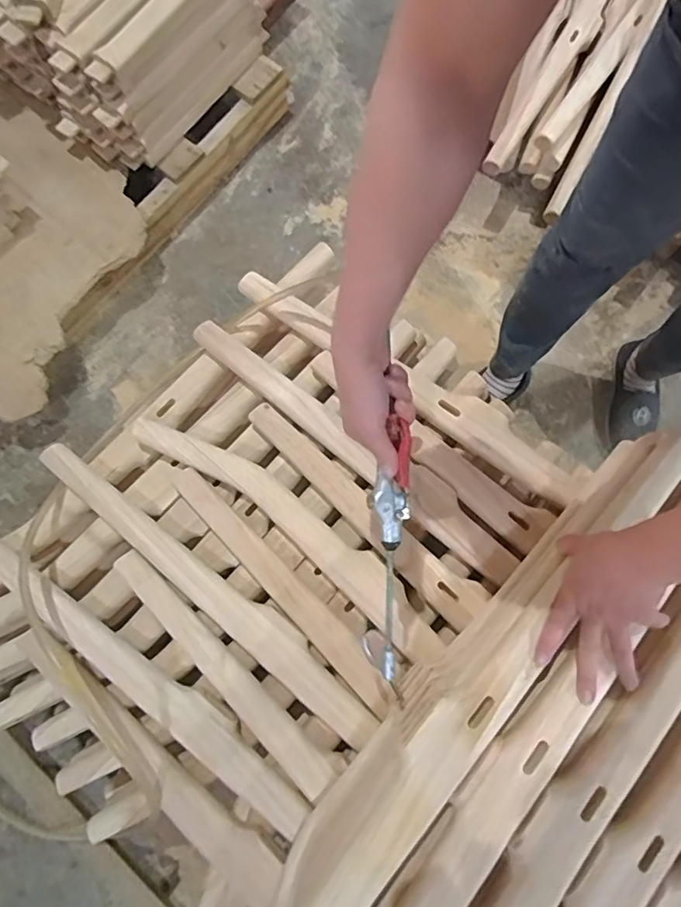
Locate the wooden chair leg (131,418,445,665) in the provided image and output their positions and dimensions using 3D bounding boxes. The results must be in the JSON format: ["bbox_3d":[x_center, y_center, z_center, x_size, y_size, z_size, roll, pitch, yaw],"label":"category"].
[{"bbox_3d":[-0.076,0.088,0.717,0.474,0.057,0.073,38,79,7],"label":"wooden chair leg"}]

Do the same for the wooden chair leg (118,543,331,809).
[{"bbox_3d":[-0.152,0.270,0.679,0.043,0.033,0.375,-44,82,-10],"label":"wooden chair leg"}]

